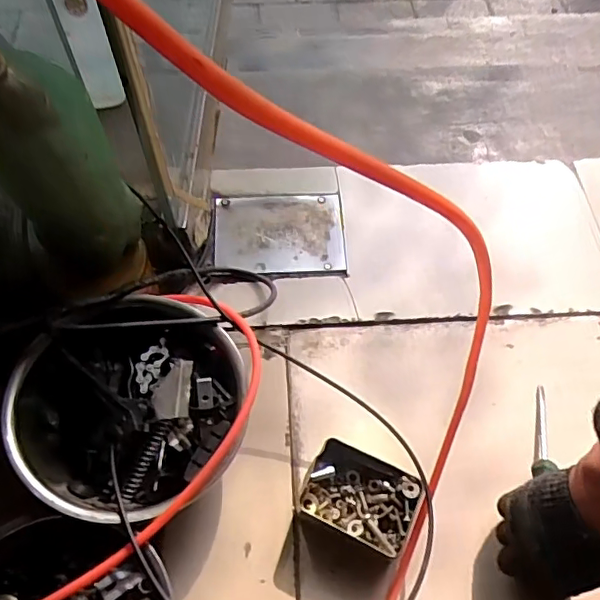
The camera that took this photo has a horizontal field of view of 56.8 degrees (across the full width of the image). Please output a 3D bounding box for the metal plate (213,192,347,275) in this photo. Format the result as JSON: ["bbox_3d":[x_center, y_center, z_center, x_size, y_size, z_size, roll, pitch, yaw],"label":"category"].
[{"bbox_3d":[-0.028,-0.094,0.753,0.170,0.011,0.125,-2,60,-2],"label":"metal plate"}]

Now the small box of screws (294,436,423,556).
[{"bbox_3d":[0.060,0.203,0.568,0.110,0.052,0.078,24,62,12],"label":"small box of screws"}]

